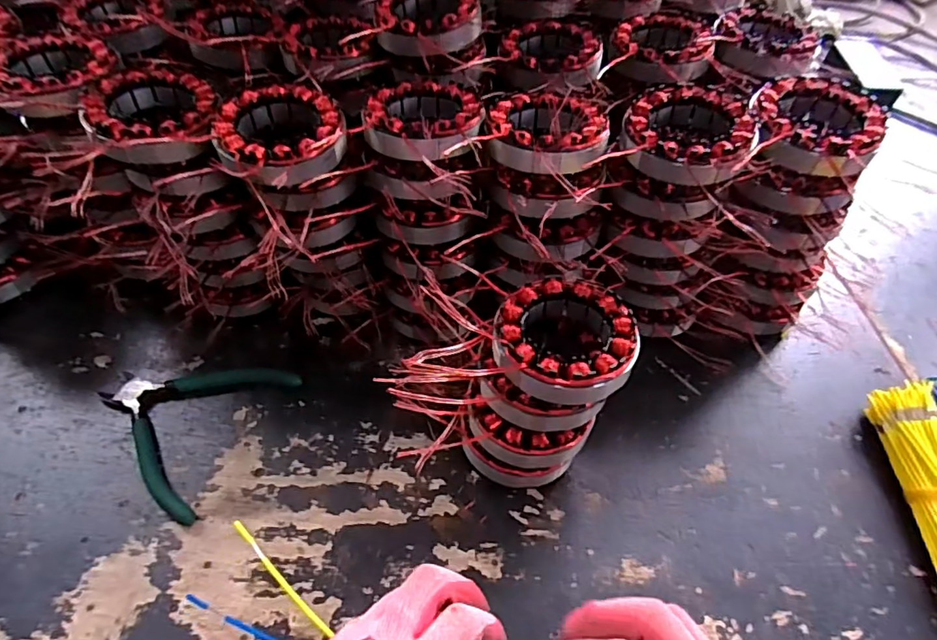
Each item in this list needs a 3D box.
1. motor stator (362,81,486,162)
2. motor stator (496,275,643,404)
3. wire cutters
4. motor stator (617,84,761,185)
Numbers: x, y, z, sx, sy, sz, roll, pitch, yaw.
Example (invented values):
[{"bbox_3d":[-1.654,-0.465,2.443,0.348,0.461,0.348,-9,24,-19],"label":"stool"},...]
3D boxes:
[{"bbox_3d":[-0.032,-0.146,0.379,0.082,0.031,0.085,4,50,1],"label":"motor stator"},{"bbox_3d":[0.060,0.009,0.325,0.086,0.022,0.085,1,50,-1],"label":"motor stator"},{"bbox_3d":[-0.225,0.071,0.406,0.131,0.011,0.131,19,52,13],"label":"wire cutters"},{"bbox_3d":[0.156,-0.132,0.366,0.087,0.026,0.087,27,54,19],"label":"motor stator"}]

